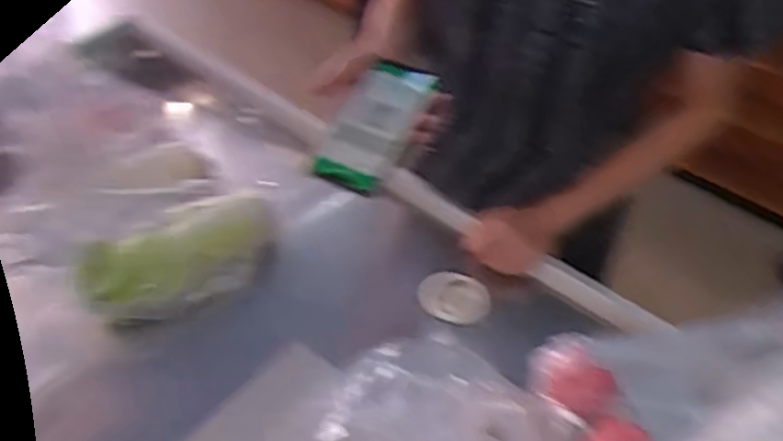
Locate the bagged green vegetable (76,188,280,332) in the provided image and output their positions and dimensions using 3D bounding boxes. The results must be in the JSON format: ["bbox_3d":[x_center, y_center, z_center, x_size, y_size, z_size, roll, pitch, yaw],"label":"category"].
[{"bbox_3d":[-0.248,0.044,0.843,0.228,0.078,0.112,-23,51,-18],"label":"bagged green vegetable"}]

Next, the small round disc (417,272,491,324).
[{"bbox_3d":[0.076,0.094,0.848,0.084,0.013,0.070,-2,48,1],"label":"small round disc"}]

